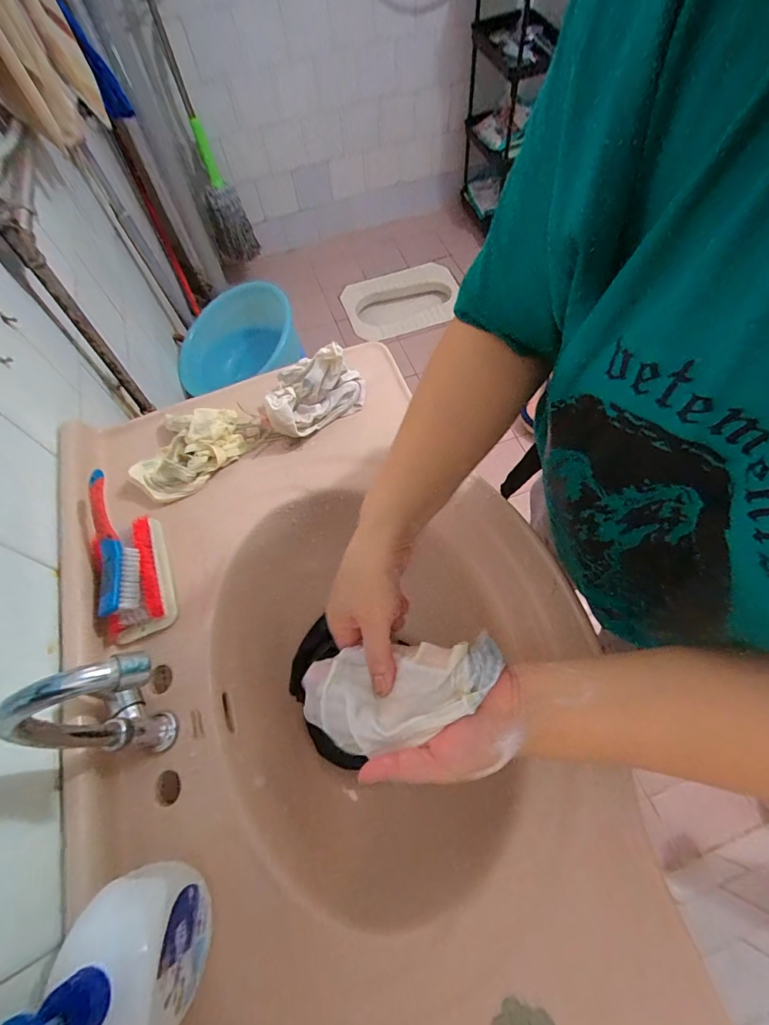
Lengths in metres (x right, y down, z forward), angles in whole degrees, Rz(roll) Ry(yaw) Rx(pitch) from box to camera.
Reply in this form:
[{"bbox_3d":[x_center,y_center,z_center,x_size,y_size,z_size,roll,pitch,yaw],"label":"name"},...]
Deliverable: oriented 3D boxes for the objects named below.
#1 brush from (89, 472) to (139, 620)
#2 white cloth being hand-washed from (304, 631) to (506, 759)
[{"bbox_3d":[-0.283,0.028,0.449,0.032,0.031,0.148,-18,80,-7],"label":"brush"},{"bbox_3d":[0.014,0.133,0.327,0.147,0.034,0.072,-16,59,9],"label":"white cloth being hand-washed"}]

